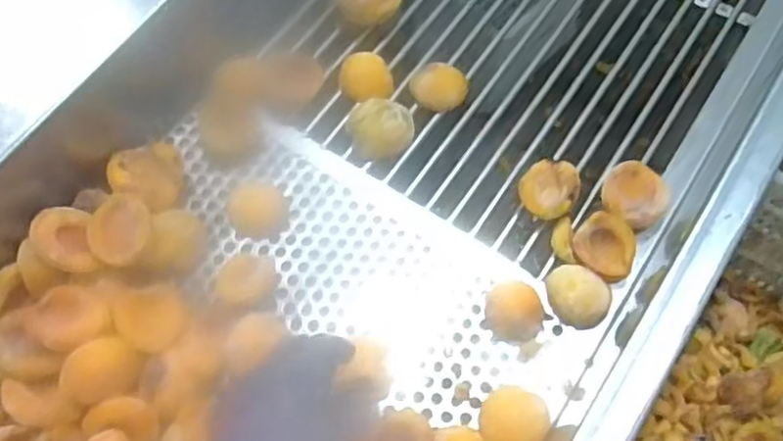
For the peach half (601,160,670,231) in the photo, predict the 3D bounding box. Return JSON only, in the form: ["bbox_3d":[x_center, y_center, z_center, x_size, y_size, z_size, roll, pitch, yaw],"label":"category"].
[{"bbox_3d":[0.217,-0.023,0.628,0.057,0.026,0.059,0,65,1],"label":"peach half"}]

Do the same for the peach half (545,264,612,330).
[{"bbox_3d":[0.157,0.064,0.590,0.052,0.036,0.055,2,65,2],"label":"peach half"}]

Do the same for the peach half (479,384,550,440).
[{"bbox_3d":[0.094,0.160,0.551,0.050,0.029,0.058,24,68,11],"label":"peach half"}]

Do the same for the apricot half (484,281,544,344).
[{"bbox_3d":[0.105,0.073,0.586,0.050,0.036,0.054,-6,65,-2],"label":"apricot half"}]

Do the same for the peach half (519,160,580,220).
[{"bbox_3d":[0.142,-0.029,0.636,0.050,0.028,0.059,20,67,10],"label":"peach half"}]

